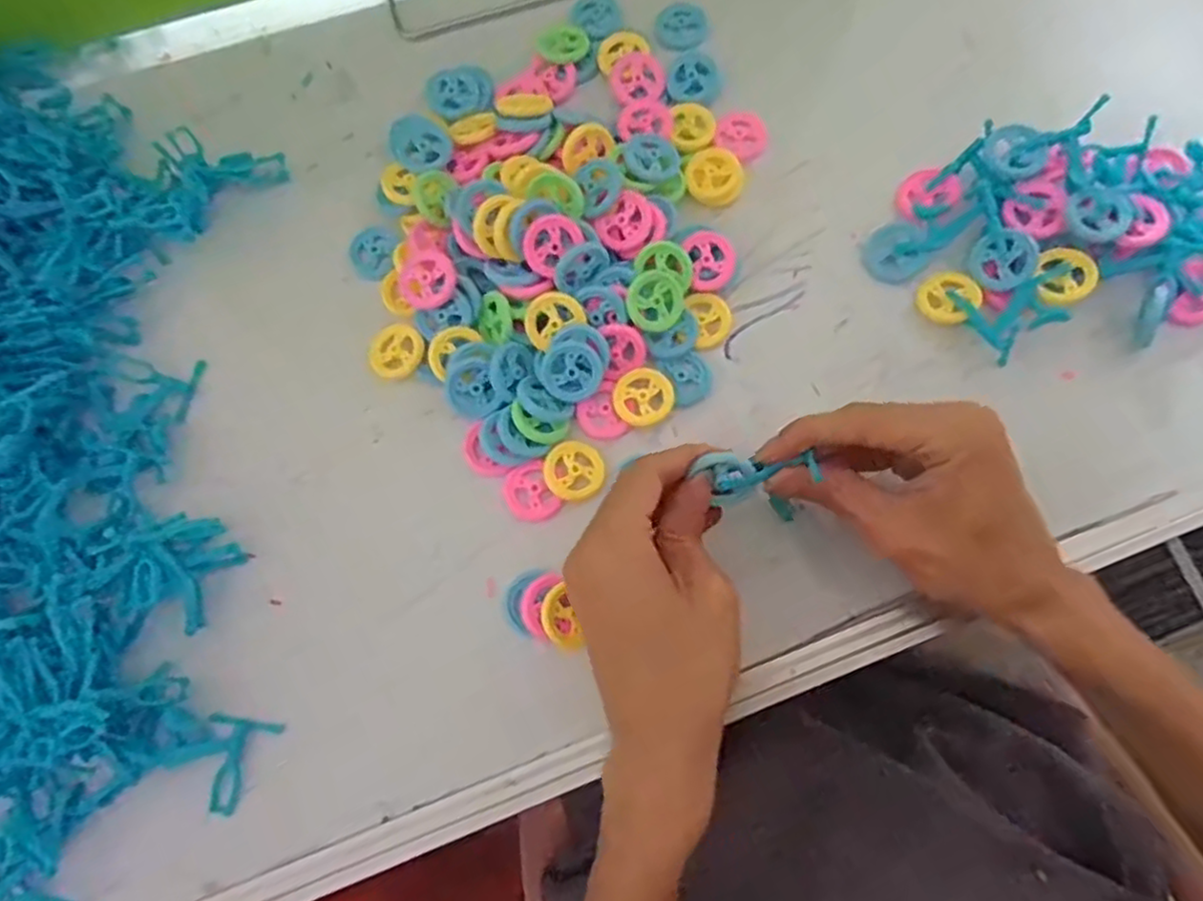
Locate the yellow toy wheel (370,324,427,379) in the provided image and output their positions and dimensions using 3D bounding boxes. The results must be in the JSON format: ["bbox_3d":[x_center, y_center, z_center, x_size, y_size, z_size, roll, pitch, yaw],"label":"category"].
[{"bbox_3d":[-0.104,-0.051,0.349,0.029,0.006,0.027,-1,77,3],"label":"yellow toy wheel"}]

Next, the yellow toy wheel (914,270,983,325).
[{"bbox_3d":[0.175,-0.078,0.345,0.029,0.006,0.029,-8,68,21],"label":"yellow toy wheel"}]

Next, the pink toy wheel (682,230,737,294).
[{"bbox_3d":[0.056,-0.098,0.351,0.026,0.005,0.030,-19,100,-9],"label":"pink toy wheel"}]

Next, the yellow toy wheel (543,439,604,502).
[{"bbox_3d":[-0.013,0.009,0.332,0.028,0.004,0.030,-1,77,3],"label":"yellow toy wheel"}]

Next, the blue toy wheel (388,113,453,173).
[{"bbox_3d":[-0.097,-0.164,0.366,0.031,0.009,0.031,-30,91,-11],"label":"blue toy wheel"}]

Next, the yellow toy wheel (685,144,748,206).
[{"bbox_3d":[0.060,-0.147,0.366,0.030,0.007,0.034,-34,77,-5],"label":"yellow toy wheel"}]

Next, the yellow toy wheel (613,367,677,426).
[{"bbox_3d":[0.021,-0.026,0.341,0.030,0.007,0.028,-1,77,3],"label":"yellow toy wheel"}]

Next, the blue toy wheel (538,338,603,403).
[{"bbox_3d":[-0.015,-0.039,0.333,0.030,0.004,0.030,-1,102,-4],"label":"blue toy wheel"}]

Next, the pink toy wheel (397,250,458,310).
[{"bbox_3d":[-0.088,-0.086,0.344,0.029,0.005,0.029,0,93,7],"label":"pink toy wheel"}]

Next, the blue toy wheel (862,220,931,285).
[{"bbox_3d":[0.151,-0.102,0.352,0.029,0.007,0.030,0,89,13],"label":"blue toy wheel"}]

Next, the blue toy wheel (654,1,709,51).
[{"bbox_3d":[0.047,-0.246,0.397,0.031,0.012,0.026,6,77,5],"label":"blue toy wheel"}]

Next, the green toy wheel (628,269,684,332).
[{"bbox_3d":[0.027,-0.074,0.338,0.029,0.005,0.030,0,92,-10],"label":"green toy wheel"}]

